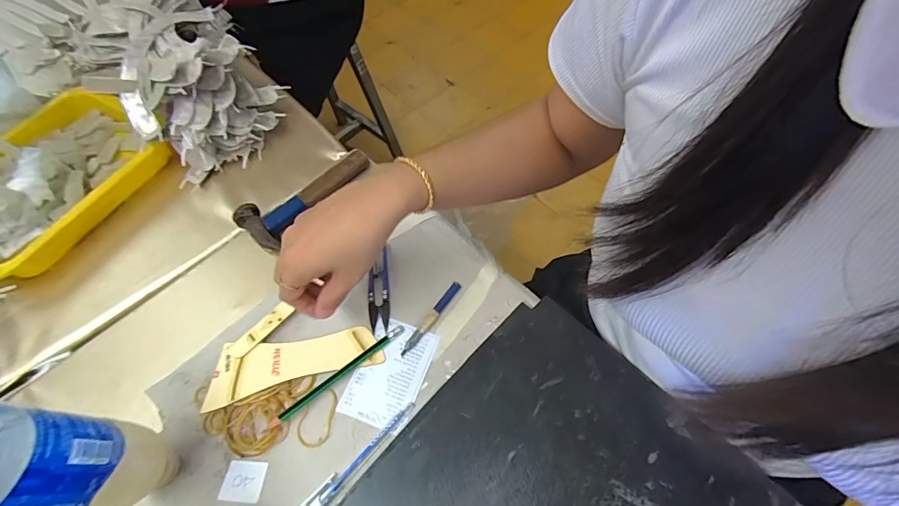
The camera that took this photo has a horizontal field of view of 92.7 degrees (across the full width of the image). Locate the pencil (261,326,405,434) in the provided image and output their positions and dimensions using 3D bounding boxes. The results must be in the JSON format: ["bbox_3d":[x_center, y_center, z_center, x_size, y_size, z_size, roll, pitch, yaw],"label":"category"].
[{"bbox_3d":[-0.104,0.113,0.395,0.148,0.012,0.008,-36,64,-16],"label":"pencil"}]

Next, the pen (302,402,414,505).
[{"bbox_3d":[-0.083,0.178,0.361,0.014,0.007,0.137,37,69,22],"label":"pen"}]

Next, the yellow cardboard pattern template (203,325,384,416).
[{"bbox_3d":[-0.148,0.101,0.410,0.159,0.004,0.052,-14,60,-8],"label":"yellow cardboard pattern template"}]

